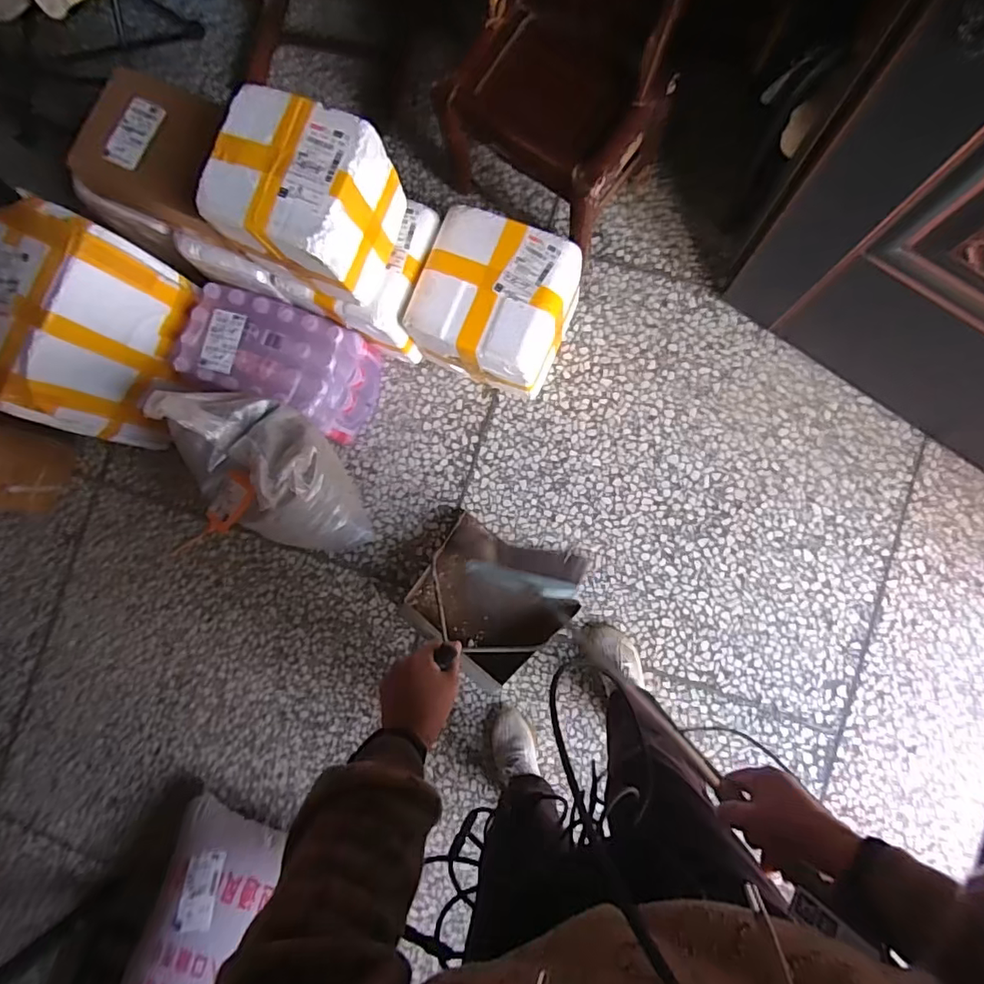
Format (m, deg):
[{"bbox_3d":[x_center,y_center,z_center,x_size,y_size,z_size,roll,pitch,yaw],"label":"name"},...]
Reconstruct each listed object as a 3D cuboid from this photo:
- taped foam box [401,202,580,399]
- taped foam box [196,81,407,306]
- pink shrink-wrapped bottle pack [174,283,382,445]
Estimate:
[{"bbox_3d":[0.013,-0.372,1.146,0.278,0.298,0.272,21,89,8],"label":"taped foam box"},{"bbox_3d":[-0.311,-0.491,0.913,0.230,0.216,0.217,23,89,8],"label":"taped foam box"},{"bbox_3d":[-0.466,-0.287,1.211,0.355,0.219,0.227,23,89,8],"label":"pink shrink-wrapped bottle pack"}]

